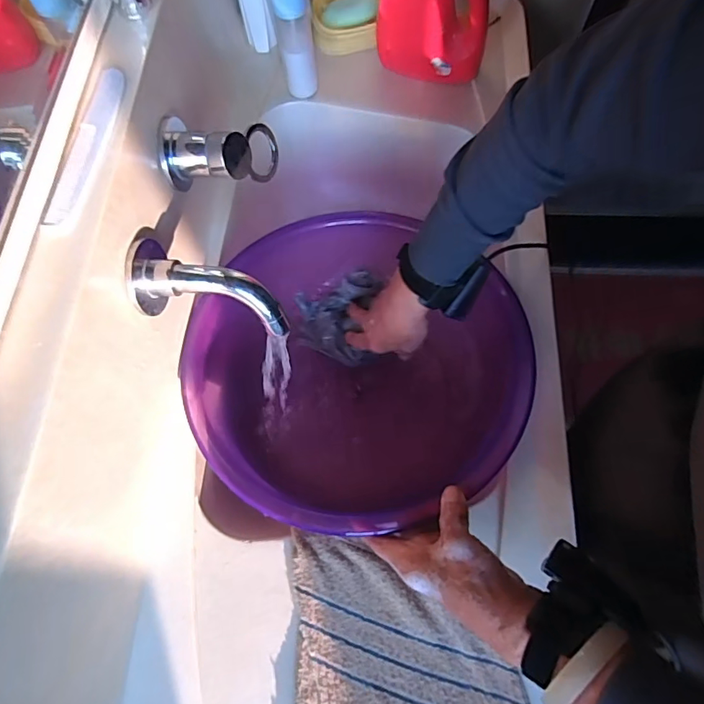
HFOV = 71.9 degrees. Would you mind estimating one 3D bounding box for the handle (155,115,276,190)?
[{"bbox_3d":[-0.135,-0.202,0.503,0.113,0.061,0.063,-7,69,0],"label":"handle"}]

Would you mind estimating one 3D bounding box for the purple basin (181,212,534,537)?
[{"bbox_3d":[0.008,0.021,0.581,0.354,0.159,0.362,-1,69,2],"label":"purple basin"}]

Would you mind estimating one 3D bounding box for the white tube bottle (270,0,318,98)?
[{"bbox_3d":[-0.072,-0.398,0.618,0.042,0.169,0.035,-5,69,0],"label":"white tube bottle"}]

